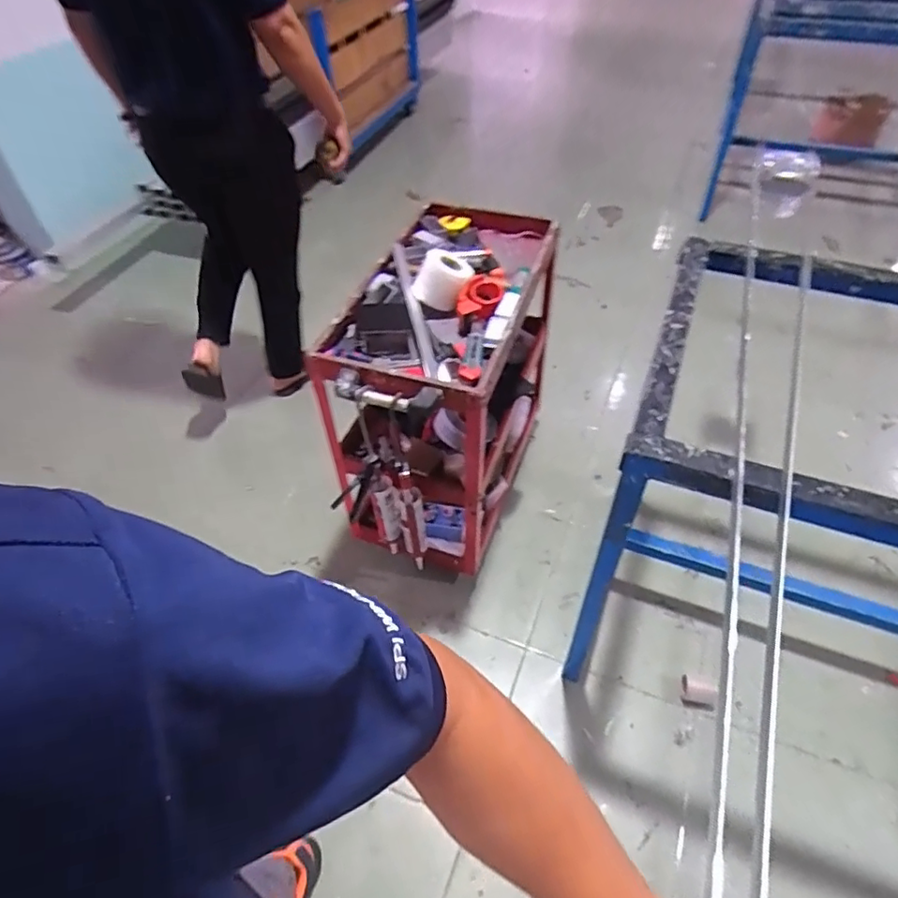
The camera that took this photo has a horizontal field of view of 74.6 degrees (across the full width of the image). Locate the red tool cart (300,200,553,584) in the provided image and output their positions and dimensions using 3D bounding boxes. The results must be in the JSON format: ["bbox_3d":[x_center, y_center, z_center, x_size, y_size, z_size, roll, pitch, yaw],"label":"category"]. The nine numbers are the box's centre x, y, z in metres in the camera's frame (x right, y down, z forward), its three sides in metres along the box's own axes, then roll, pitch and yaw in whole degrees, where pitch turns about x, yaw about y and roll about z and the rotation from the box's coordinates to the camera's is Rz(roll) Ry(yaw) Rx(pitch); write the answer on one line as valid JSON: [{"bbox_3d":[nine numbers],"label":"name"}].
[{"bbox_3d":[0.000,-0.130,1.513,0.381,0.646,0.793,15,49,15],"label":"red tool cart"}]

